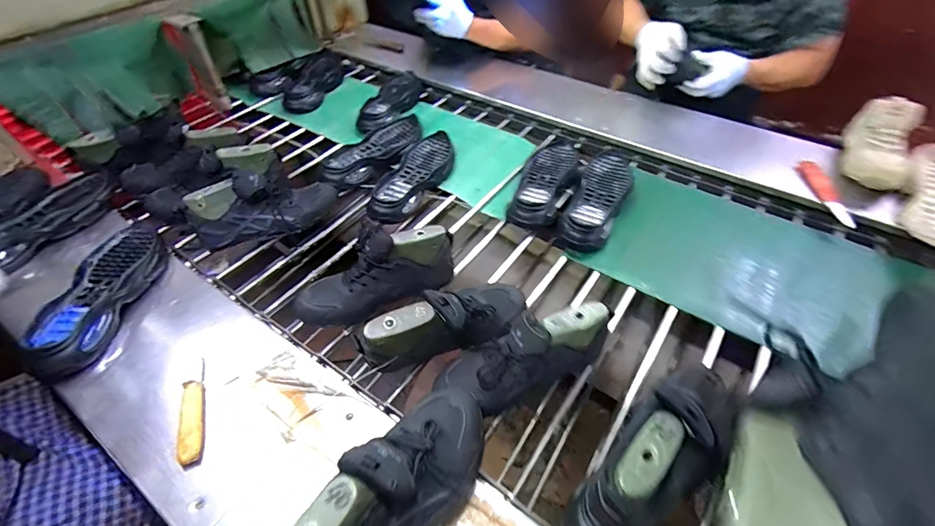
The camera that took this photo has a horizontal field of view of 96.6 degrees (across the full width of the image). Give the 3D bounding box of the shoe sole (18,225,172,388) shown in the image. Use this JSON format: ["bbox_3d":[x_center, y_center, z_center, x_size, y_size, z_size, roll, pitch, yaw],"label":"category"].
[{"bbox_3d":[-0.626,0.048,0.716,0.121,0.053,0.318,-1,49,1],"label":"shoe sole"}]

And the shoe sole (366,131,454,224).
[{"bbox_3d":[-0.124,-0.213,0.980,0.121,0.042,0.336,18,52,17],"label":"shoe sole"}]

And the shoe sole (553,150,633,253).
[{"bbox_3d":[0.285,-0.146,0.895,0.111,0.051,0.349,22,53,20],"label":"shoe sole"}]

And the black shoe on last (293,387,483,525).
[{"bbox_3d":[-0.072,0.244,0.416,0.093,0.159,0.272,24,54,22],"label":"black shoe on last"}]

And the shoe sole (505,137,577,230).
[{"bbox_3d":[0.179,-0.200,0.940,0.096,0.057,0.344,14,51,14],"label":"shoe sole"}]

